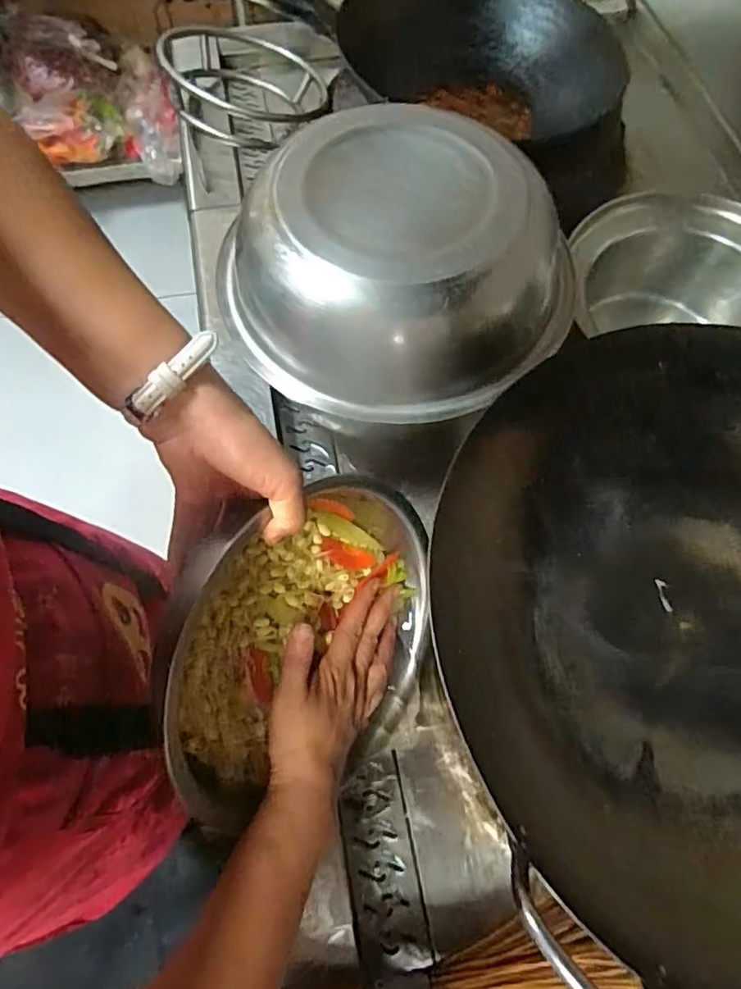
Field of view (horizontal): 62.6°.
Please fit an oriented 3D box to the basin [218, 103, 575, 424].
[{"bbox_3d":[0.025,-0.210,0.549,0.258,0.102,0.256,41,70,17],"label":"basin"}]

